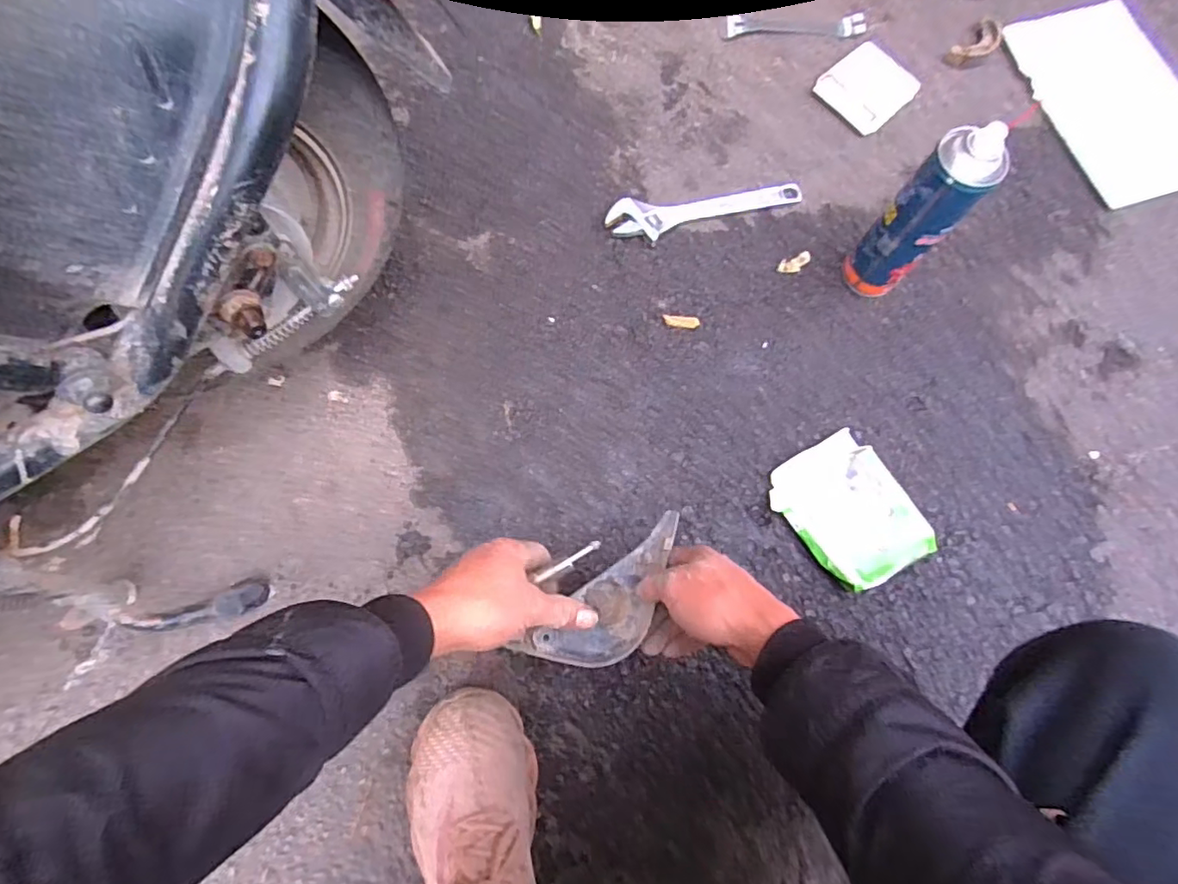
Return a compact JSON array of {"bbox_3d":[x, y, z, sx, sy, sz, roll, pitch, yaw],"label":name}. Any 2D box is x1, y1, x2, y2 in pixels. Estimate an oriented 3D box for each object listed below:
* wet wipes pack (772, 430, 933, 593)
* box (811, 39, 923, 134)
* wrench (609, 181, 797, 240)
[{"bbox_3d":[0.274,0.074,0.623,0.116,0.029,0.150,-29,78,-8],"label":"wet wipes pack"},{"bbox_3d":[0.361,-0.459,0.763,0.109,0.019,0.099,-41,80,-10],"label":"box"},{"bbox_3d":[0.141,-0.278,0.714,0.238,0.018,0.052,-8,76,-3],"label":"wrench"}]

